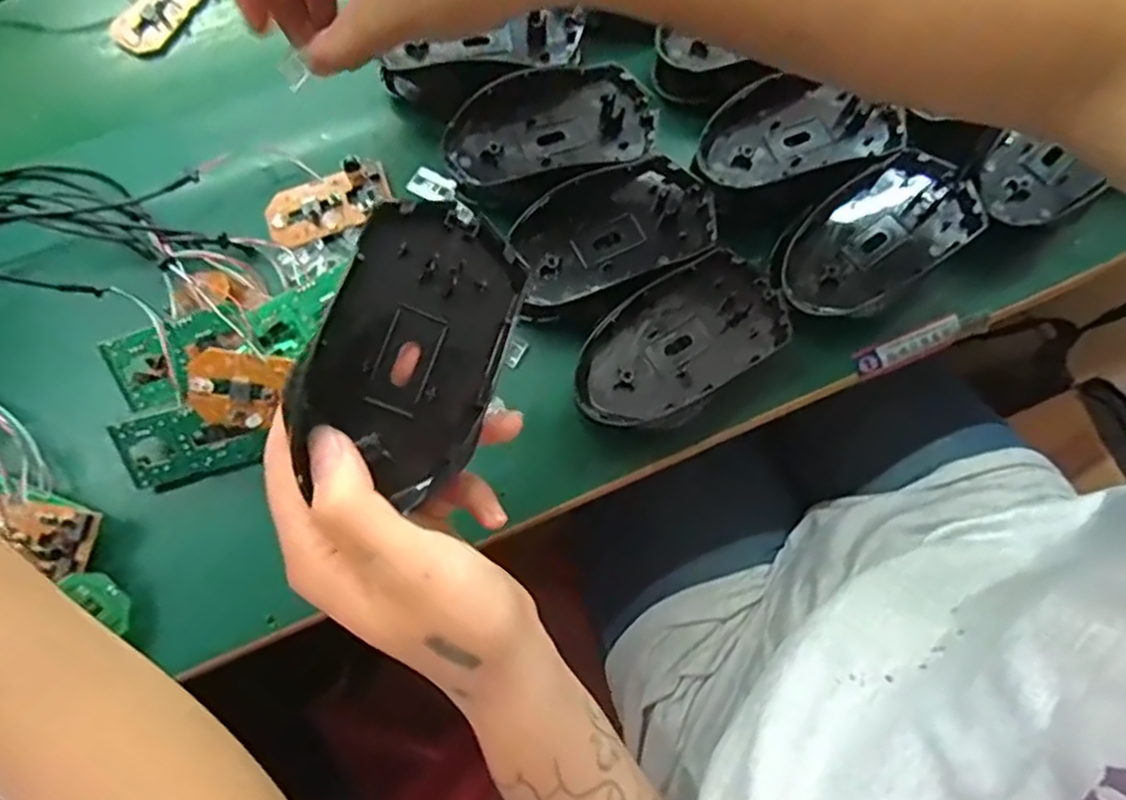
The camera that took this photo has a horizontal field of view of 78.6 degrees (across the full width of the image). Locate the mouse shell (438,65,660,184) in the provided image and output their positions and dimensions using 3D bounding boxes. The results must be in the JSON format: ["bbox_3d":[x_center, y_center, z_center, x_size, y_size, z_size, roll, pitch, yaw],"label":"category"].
[{"bbox_3d":[-0.007,-0.148,0.368,0.112,0.025,0.052,-13,75,-4],"label":"mouse shell"}]

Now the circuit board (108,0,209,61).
[{"bbox_3d":[-0.244,-0.239,0.416,0.036,0.014,0.071,26,76,7],"label":"circuit board"}]

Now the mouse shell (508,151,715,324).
[{"bbox_3d":[0.025,-0.088,0.356,0.107,0.017,0.066,-20,75,-5],"label":"mouse shell"}]

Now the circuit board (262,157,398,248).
[{"bbox_3d":[-0.129,-0.109,0.374,0.067,0.016,0.034,-19,75,-5],"label":"circuit board"}]

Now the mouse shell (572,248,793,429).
[{"bbox_3d":[0.058,-0.030,0.338,0.115,0.023,0.061,-35,77,-9],"label":"mouse shell"}]

